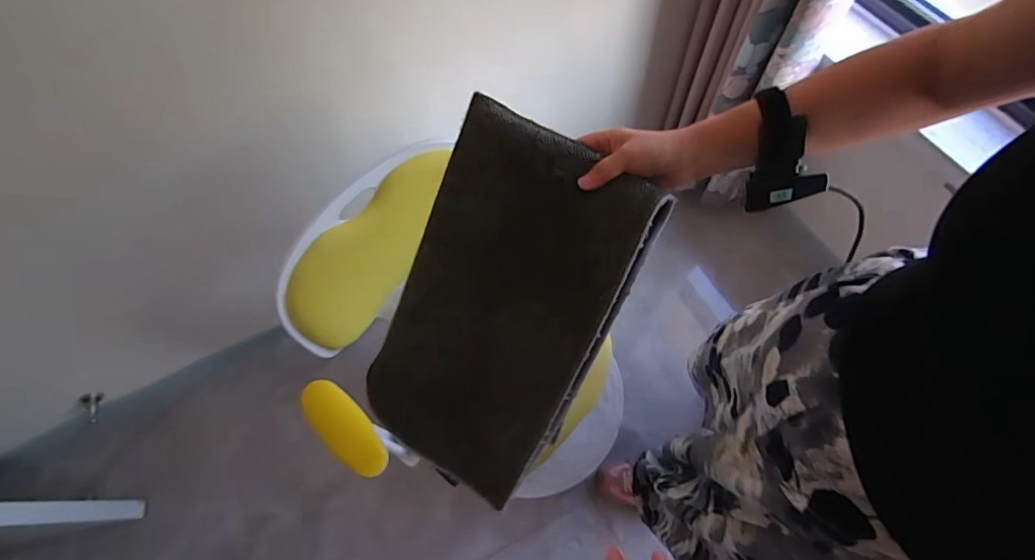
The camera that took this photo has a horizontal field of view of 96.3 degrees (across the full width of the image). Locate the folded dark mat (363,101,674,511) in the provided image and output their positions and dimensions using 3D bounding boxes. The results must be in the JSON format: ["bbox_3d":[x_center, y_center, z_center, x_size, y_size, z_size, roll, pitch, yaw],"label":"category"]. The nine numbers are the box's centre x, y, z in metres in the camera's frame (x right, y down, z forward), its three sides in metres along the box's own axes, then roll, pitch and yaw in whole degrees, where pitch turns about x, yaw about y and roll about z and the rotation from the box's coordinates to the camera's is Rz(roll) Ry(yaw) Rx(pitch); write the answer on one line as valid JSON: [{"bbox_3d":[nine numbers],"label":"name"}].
[{"bbox_3d":[-0.017,0.028,0.482,0.217,0.022,0.367,26,101,14],"label":"folded dark mat"}]

